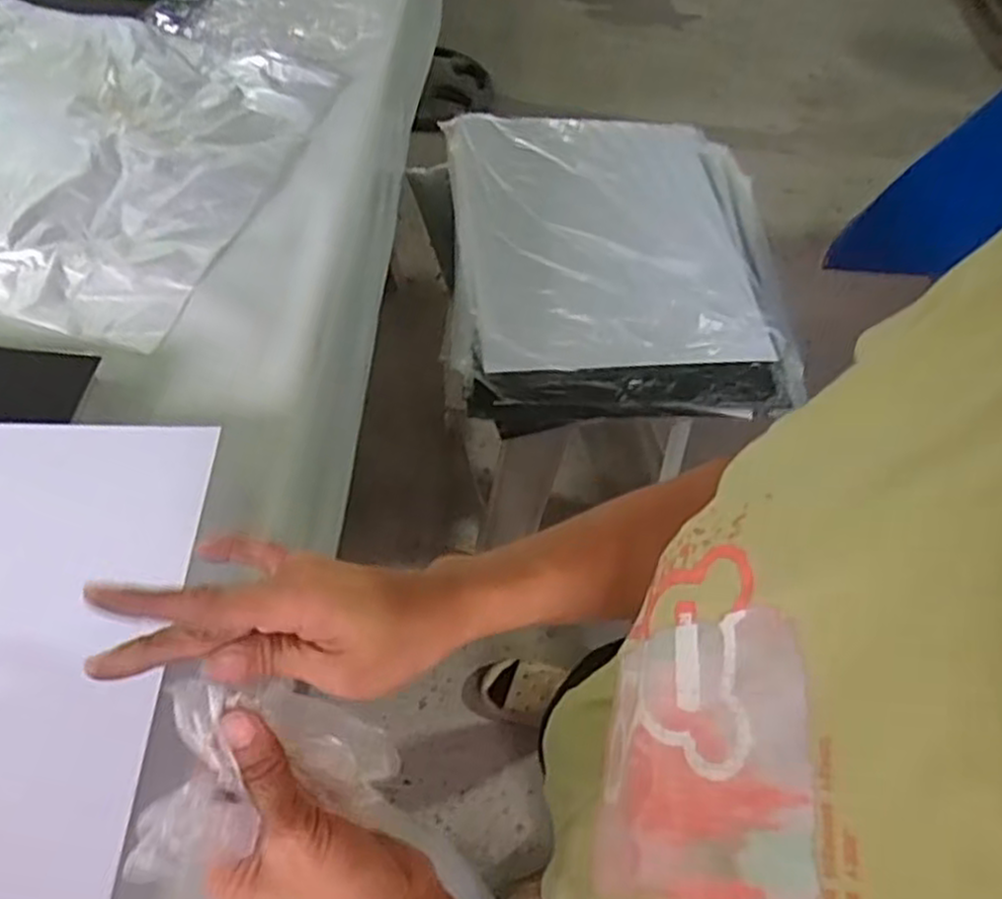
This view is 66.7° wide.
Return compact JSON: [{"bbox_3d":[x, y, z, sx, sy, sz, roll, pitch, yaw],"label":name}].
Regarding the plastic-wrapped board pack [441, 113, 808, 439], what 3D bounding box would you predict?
[{"bbox_3d":[0.164,-0.293,1.097,0.469,0.053,0.593,0,57,-4],"label":"plastic-wrapped board pack"}]

